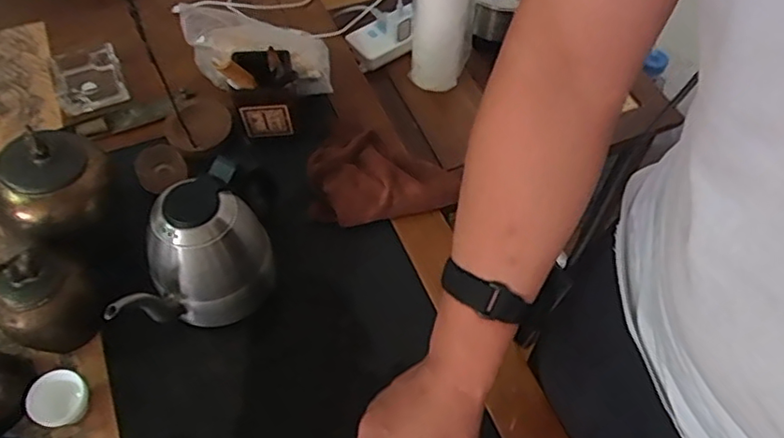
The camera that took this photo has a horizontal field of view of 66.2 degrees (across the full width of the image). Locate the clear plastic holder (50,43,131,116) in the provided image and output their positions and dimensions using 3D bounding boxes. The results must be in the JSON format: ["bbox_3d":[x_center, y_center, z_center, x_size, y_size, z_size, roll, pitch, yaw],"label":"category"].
[{"bbox_3d":[-0.437,-0.205,0.865,0.090,0.029,0.097,-23,61,-17],"label":"clear plastic holder"}]

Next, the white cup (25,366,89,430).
[{"bbox_3d":[-0.329,0.182,0.600,0.047,0.043,0.051,1,56,-2],"label":"white cup"}]

